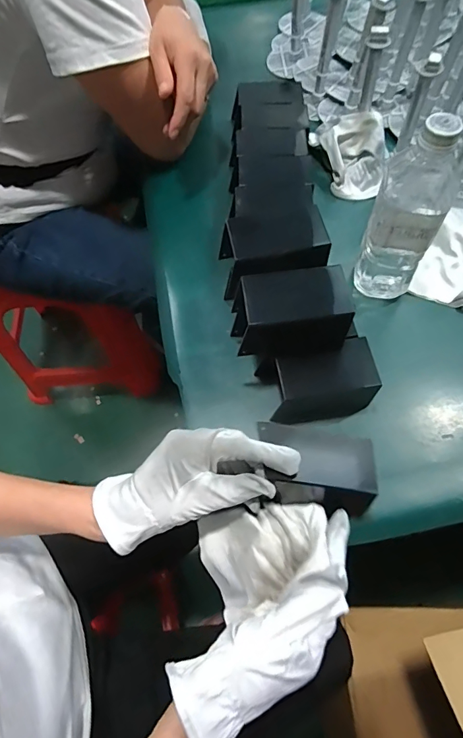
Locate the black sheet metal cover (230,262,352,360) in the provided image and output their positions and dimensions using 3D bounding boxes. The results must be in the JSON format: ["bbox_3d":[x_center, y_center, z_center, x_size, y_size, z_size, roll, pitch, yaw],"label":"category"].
[{"bbox_3d":[0.054,-0.051,0.388,0.101,0.062,0.055,-5,63,0],"label":"black sheet metal cover"}]

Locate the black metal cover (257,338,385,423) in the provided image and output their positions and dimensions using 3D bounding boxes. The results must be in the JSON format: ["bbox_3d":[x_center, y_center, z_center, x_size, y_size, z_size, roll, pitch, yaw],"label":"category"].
[{"bbox_3d":[0.085,0.017,0.411,0.105,0.053,0.055,-13,63,-4],"label":"black metal cover"}]

